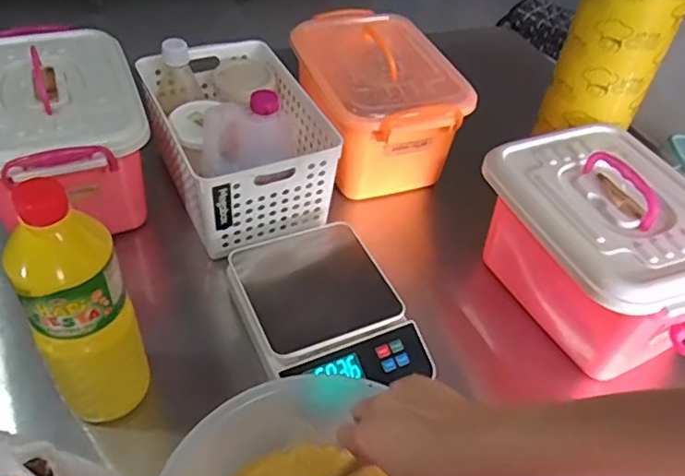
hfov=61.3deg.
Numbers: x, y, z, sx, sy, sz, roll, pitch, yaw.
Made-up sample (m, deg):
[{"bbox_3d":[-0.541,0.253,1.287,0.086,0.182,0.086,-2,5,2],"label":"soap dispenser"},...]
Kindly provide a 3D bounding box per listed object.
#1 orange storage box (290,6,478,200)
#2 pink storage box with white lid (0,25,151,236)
[{"bbox_3d":[0.043,-0.188,0.803,0.179,0.159,0.237,-11,48,-17],"label":"orange storage box"},{"bbox_3d":[-0.341,-0.121,0.697,0.188,0.151,0.246,-15,50,-20],"label":"pink storage box with white lid"}]

